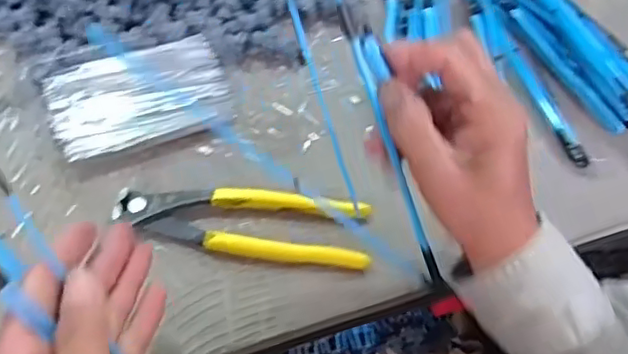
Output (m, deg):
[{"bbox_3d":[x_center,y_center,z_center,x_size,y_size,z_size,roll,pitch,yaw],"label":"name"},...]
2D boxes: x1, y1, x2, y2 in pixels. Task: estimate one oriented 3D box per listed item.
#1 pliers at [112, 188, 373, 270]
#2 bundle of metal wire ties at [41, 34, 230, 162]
[{"bbox_3d":[-0.046,0.030,0.404,0.165,0.014,0.048,6,56,-1],"label":"pliers"},{"bbox_3d":[-0.131,-0.061,0.457,0.126,0.016,0.079,-17,59,-16],"label":"bundle of metal wire ties"}]

